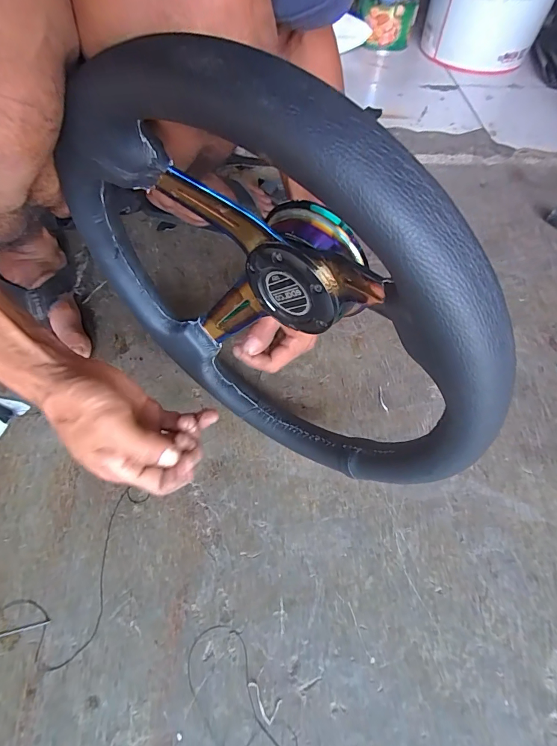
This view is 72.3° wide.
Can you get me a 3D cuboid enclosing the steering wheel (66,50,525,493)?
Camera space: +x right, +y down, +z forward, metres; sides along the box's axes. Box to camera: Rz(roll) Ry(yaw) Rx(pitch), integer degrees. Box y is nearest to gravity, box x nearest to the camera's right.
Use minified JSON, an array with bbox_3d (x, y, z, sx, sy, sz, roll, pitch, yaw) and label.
[{"bbox_3d":[-0.003,-0.059,0.291,0.308,0.315,0.109,34,63,16],"label":"steering wheel"}]

